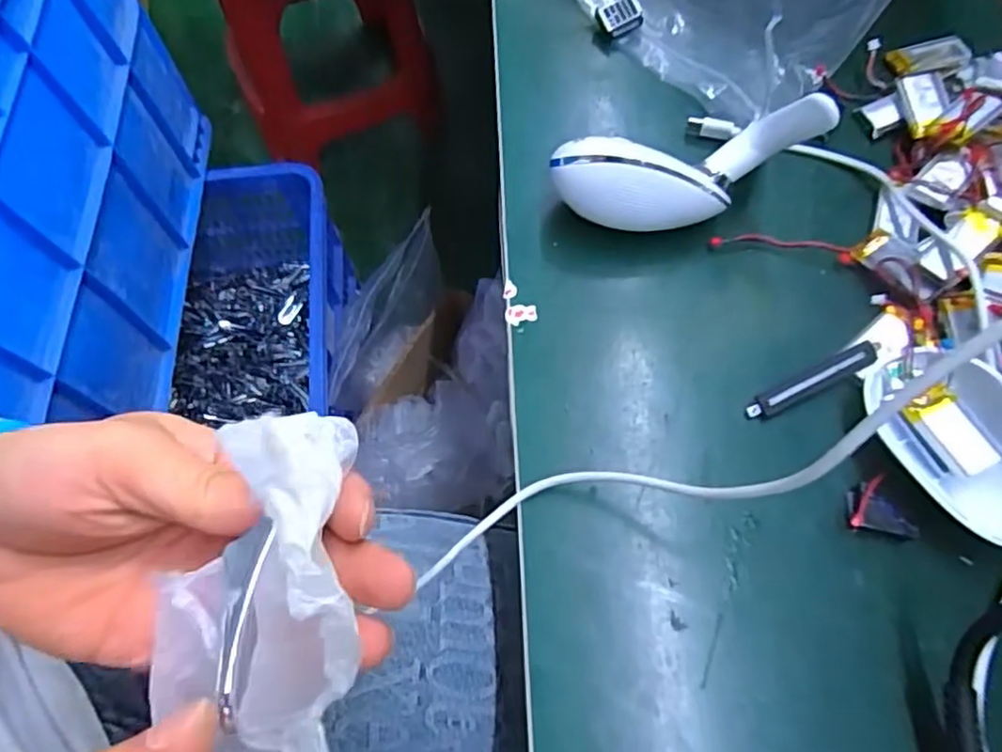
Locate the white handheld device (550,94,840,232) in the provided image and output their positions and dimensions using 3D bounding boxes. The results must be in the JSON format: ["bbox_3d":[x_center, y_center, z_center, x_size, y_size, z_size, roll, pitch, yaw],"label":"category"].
[{"bbox_3d":[0.084,-0.097,0.301,0.116,0.049,0.031,-9,66,13],"label":"white handheld device"}]

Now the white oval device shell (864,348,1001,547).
[{"bbox_3d":[0.184,0.029,0.264,0.045,0.033,0.080,-26,69,-10],"label":"white oval device shell"}]

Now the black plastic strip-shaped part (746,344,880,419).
[{"bbox_3d":[0.139,0.002,0.289,0.063,0.009,0.010,-23,69,-9],"label":"black plastic strip-shaped part"}]

